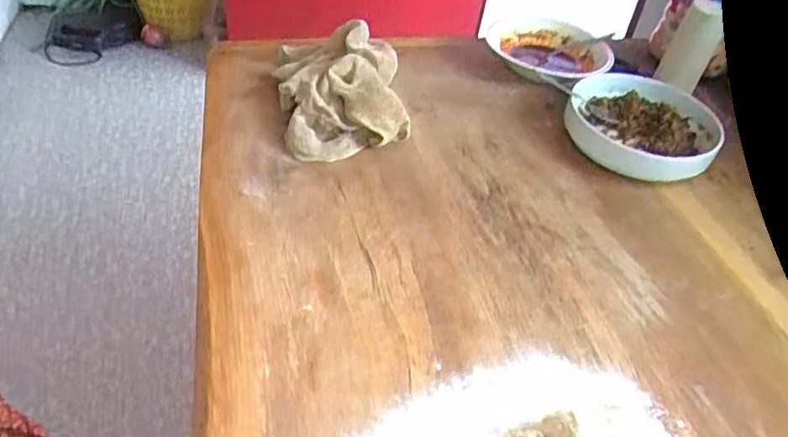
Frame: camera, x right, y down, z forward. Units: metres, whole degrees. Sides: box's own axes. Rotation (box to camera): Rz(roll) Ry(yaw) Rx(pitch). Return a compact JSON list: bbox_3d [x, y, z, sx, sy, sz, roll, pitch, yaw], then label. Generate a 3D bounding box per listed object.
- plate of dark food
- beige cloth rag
[{"bbox_3d":[0.335,-0.124,0.841,0.198,0.047,0.189,20,45,14],"label":"plate of dark food"},{"bbox_3d":[-0.076,-0.193,0.845,0.163,0.083,0.246,-6,45,-12],"label":"beige cloth rag"}]

